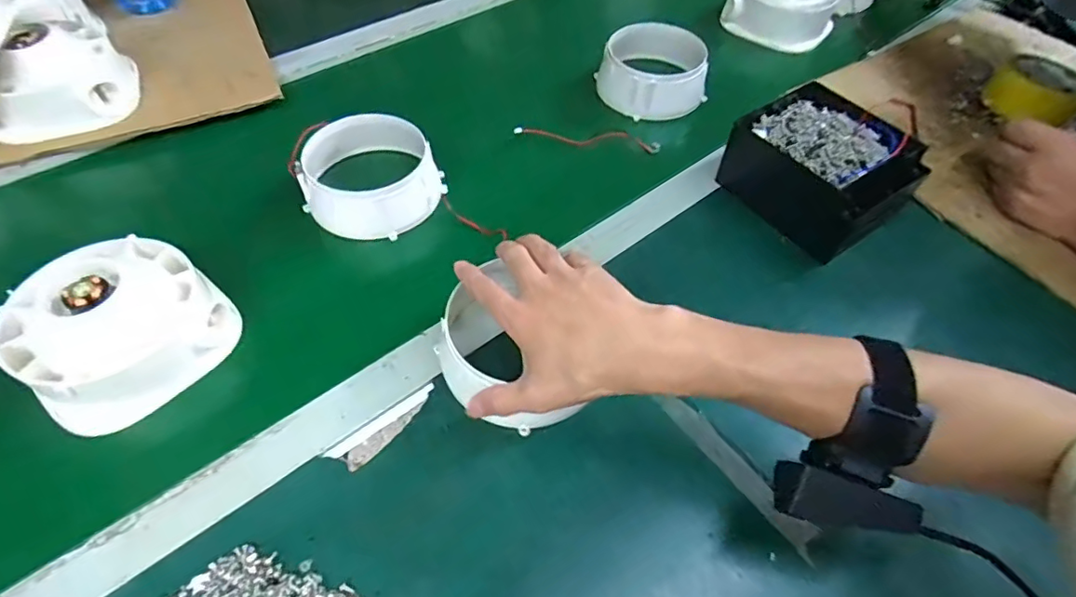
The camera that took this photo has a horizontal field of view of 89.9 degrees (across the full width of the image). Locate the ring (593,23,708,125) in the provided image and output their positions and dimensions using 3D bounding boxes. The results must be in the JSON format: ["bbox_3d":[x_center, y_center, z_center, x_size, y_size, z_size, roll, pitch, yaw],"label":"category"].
[{"bbox_3d":[0.138,-0.271,0.637,0.123,0.056,0.119,14,57,9],"label":"ring"}]

